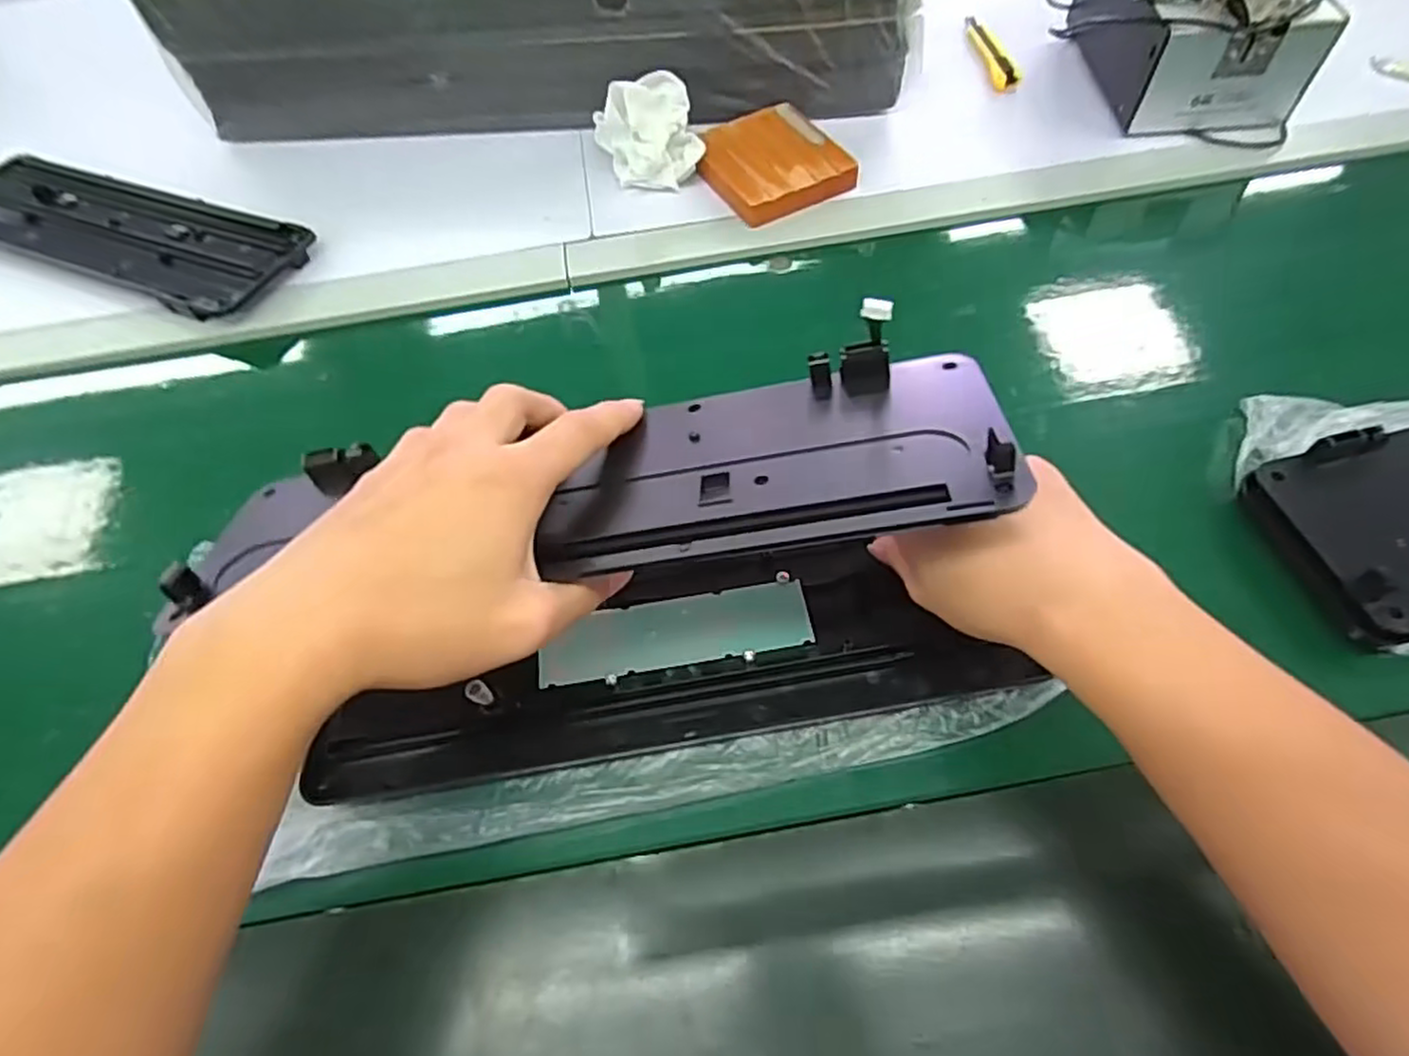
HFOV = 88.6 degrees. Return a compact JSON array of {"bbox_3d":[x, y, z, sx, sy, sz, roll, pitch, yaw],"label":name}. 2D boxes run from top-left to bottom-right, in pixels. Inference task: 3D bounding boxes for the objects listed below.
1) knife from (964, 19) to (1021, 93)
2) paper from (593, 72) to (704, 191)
[{"bbox_3d":[0.265,-0.436,0.667,0.026,0.021,0.127,-2,55,3],"label":"knife"},{"bbox_3d":[-0.046,-0.318,0.570,0.077,0.077,0.098,-10,55,-3],"label":"paper"}]

